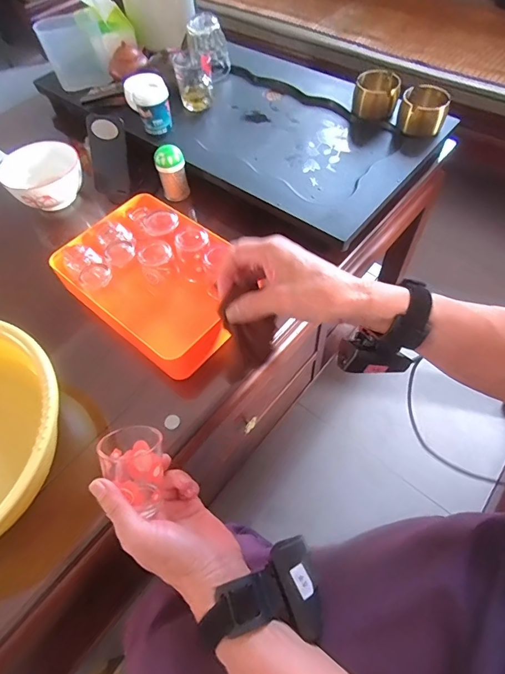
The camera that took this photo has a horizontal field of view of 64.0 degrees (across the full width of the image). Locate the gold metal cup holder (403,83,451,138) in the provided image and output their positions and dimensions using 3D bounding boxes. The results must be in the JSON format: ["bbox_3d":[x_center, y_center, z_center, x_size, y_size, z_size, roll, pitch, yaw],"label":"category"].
[{"bbox_3d":[0.292,-0.388,0.691,0.074,0.049,0.071,9,60,9],"label":"gold metal cup holder"}]

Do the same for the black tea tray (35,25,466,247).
[{"bbox_3d":[-0.026,-0.449,0.788,0.733,0.031,0.399,34,66,21],"label":"black tea tray"}]

